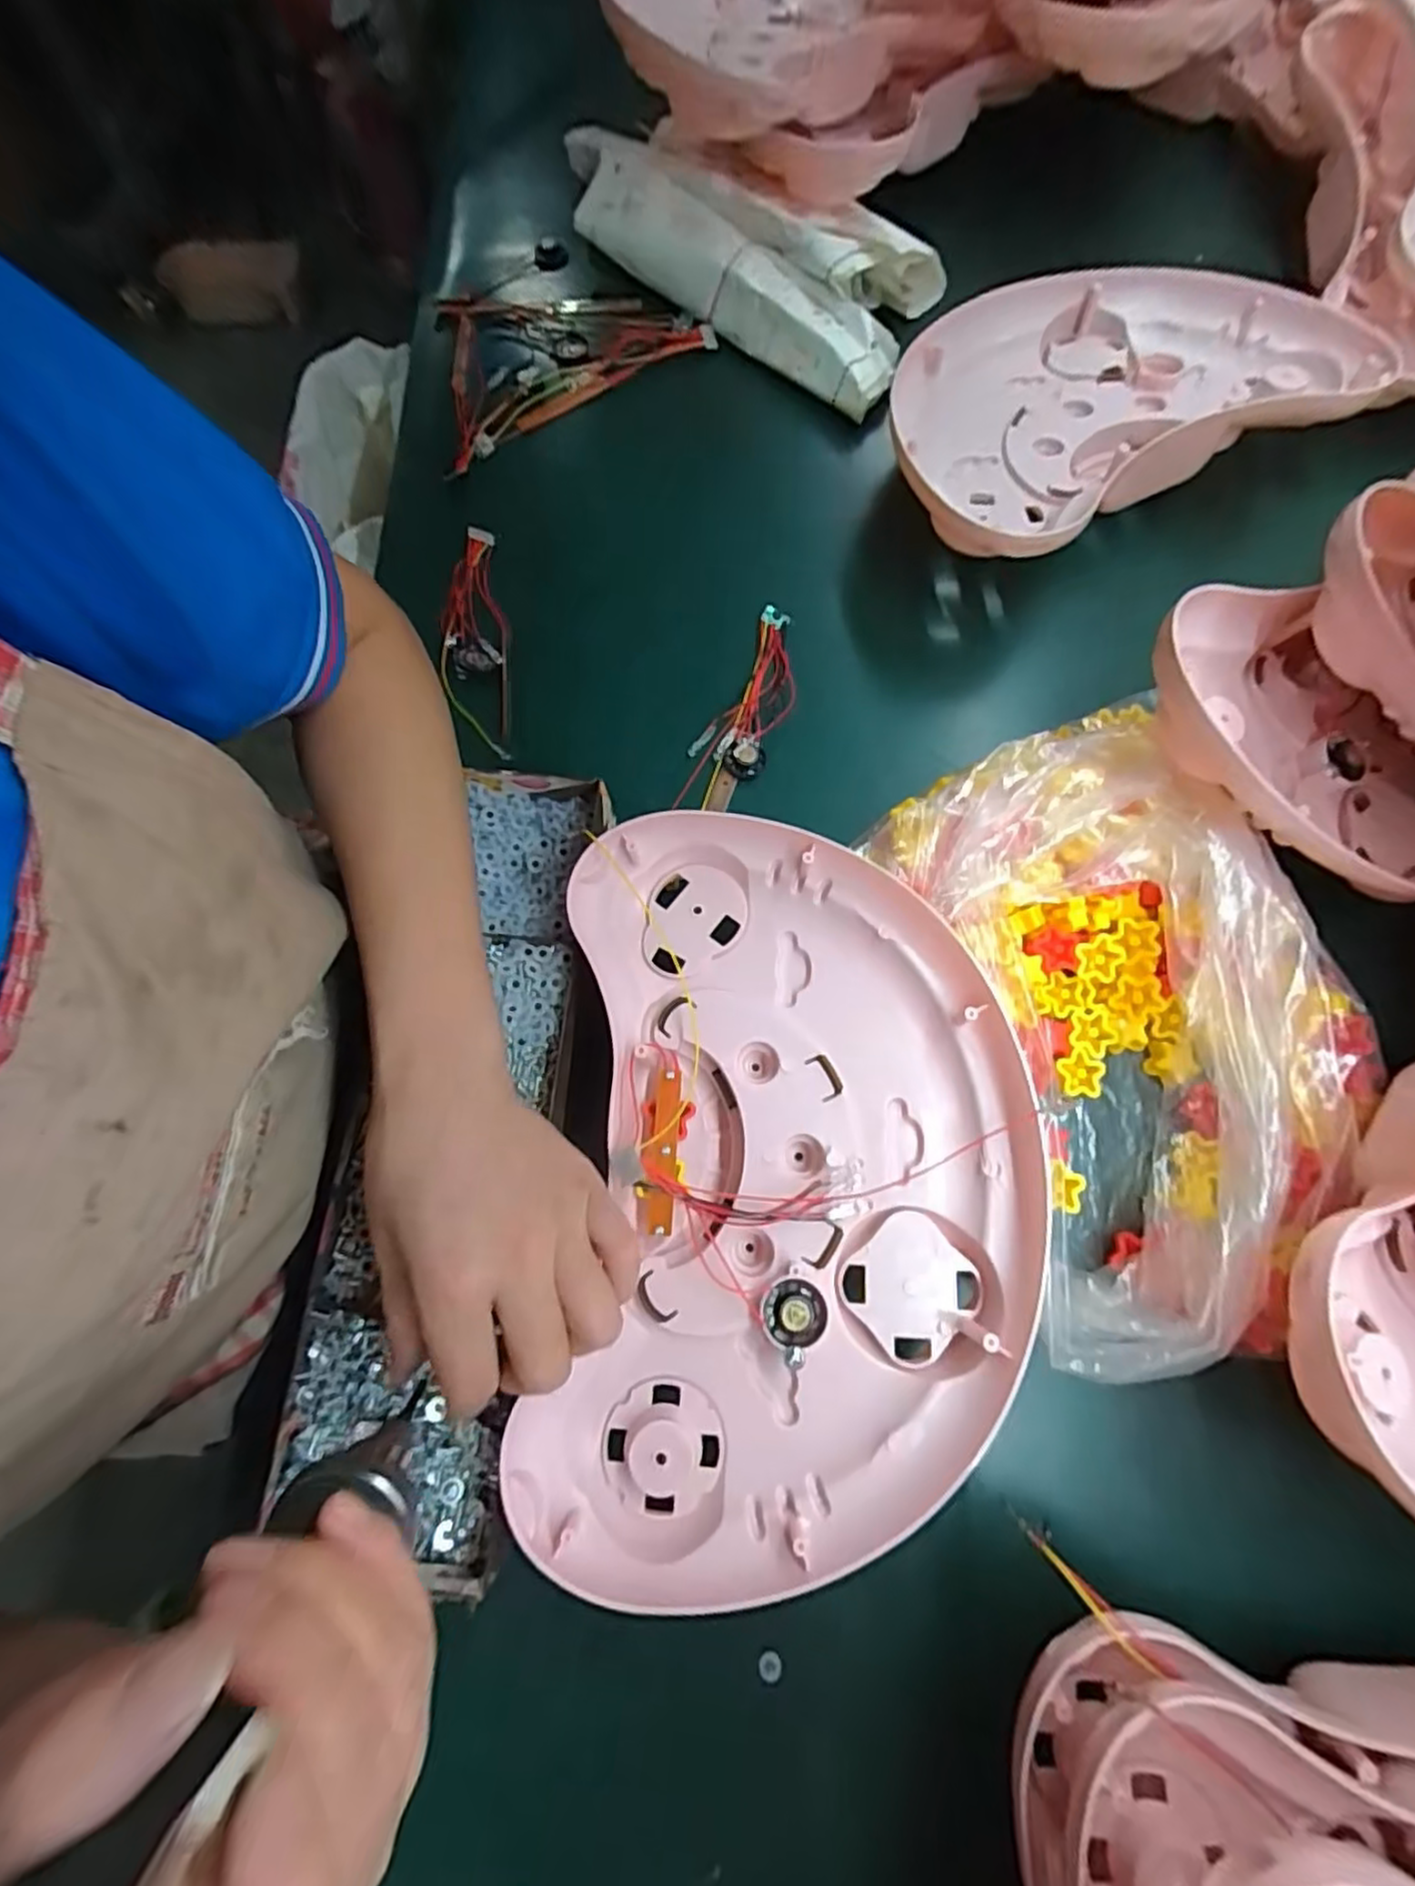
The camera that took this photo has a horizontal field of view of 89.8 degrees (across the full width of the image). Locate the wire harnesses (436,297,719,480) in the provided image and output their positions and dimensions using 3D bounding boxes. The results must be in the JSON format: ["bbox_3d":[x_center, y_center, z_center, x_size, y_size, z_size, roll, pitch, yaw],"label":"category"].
[{"bbox_3d":[-0.134,-0.481,0.566,0.221,0.018,0.162,-31,76,-10],"label":"wire harnesses"}]

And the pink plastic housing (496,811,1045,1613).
[{"bbox_3d":[0.038,0.103,0.344,0.218,0.049,0.327,3,73,0],"label":"pink plastic housing"}]

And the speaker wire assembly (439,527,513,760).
[{"bbox_3d":[-0.158,-0.207,0.481,0.045,0.016,0.183,-11,73,-4],"label":"speaker wire assembly"}]

